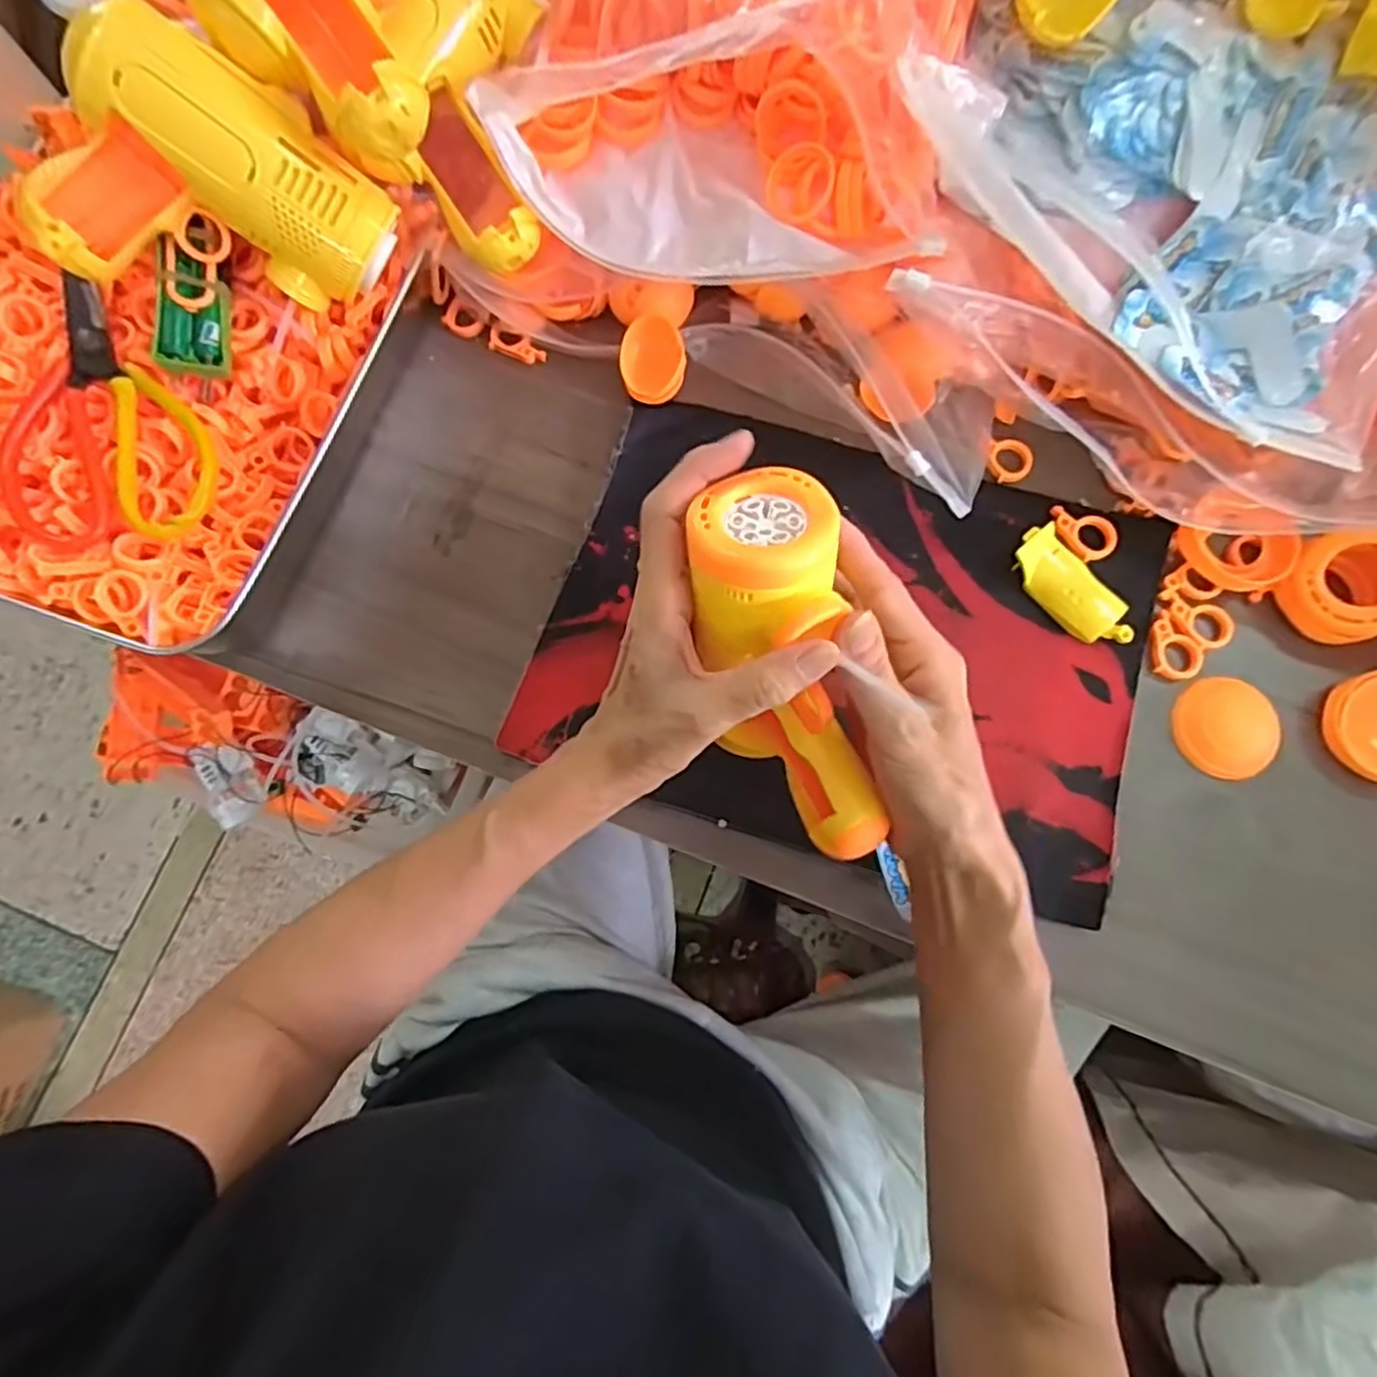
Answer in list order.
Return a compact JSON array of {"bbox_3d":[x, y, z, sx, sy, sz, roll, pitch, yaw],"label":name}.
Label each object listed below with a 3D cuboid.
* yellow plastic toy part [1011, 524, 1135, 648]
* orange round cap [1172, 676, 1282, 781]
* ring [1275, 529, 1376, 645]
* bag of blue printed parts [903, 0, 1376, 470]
[{"bbox_3d":[0.210,-0.054,0.384,0.033,0.015,0.075,-37,80,-6],"label":"yellow plastic toy part"},{"bbox_3d":[0.291,0.020,0.377,0.050,0.009,0.053,0,79,1],"label":"orange round cap"},{"bbox_3d":[0.356,-0.055,0.377,0.060,0.032,0.060,0,90,29],"label":"ring"},{"bbox_3d":[0.244,-0.240,0.341,0.268,0.067,0.150,31,81,7],"label":"bag of blue printed parts"}]

